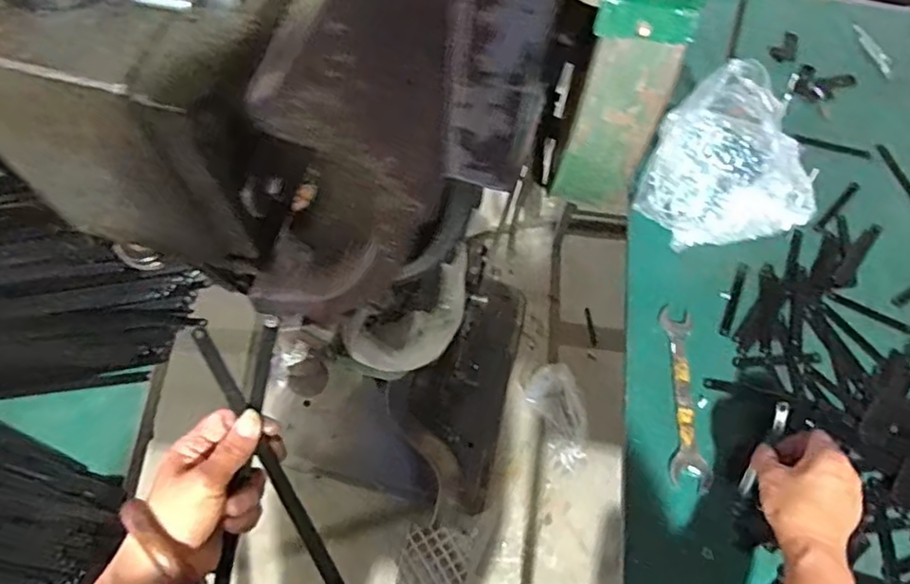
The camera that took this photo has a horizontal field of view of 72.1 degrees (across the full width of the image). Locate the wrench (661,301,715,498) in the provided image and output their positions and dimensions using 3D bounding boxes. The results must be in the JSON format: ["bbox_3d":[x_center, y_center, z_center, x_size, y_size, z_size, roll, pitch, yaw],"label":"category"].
[{"bbox_3d":[0.246,0.108,0.669,0.039,0.010,0.195,5,65,0],"label":"wrench"}]

